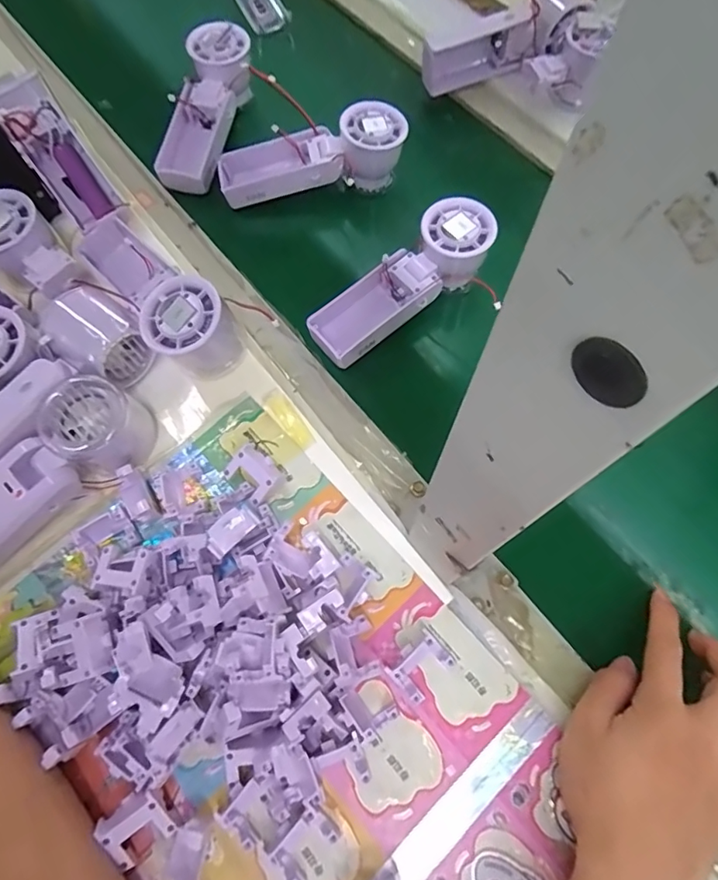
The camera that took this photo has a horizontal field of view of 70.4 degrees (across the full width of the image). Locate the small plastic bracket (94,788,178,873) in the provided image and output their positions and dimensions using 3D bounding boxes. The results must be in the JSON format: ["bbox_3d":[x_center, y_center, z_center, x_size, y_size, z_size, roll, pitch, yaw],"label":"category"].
[{"bbox_3d":[-0.123,0.215,0.283,0.033,0.018,0.029,-33,73,-11],"label":"small plastic bracket"}]

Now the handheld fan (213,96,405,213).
[{"bbox_3d":[-0.044,-0.253,0.461,0.165,0.057,0.045,-10,69,-4],"label":"handheld fan"}]

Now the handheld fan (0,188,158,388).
[{"bbox_3d":[-0.232,-0.115,0.388,0.060,0.047,0.181,-42,75,-14],"label":"handheld fan"}]

